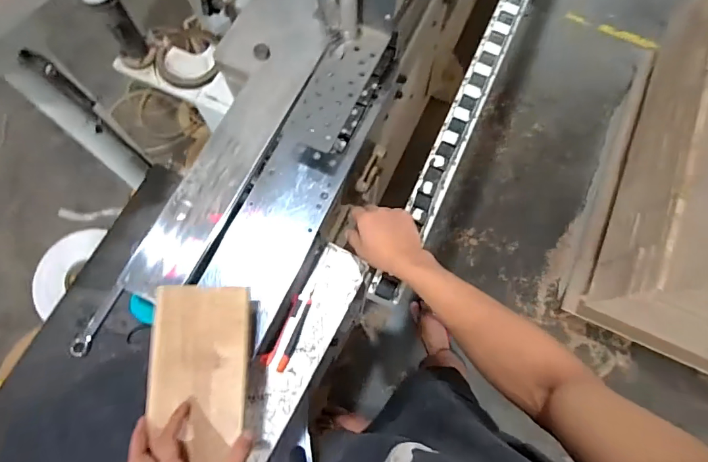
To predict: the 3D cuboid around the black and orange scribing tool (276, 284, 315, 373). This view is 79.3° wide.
[{"bbox_3d":[-0.089,0.157,0.691,0.014,0.018,0.143,20,74,6],"label":"black and orange scribing tool"}]

